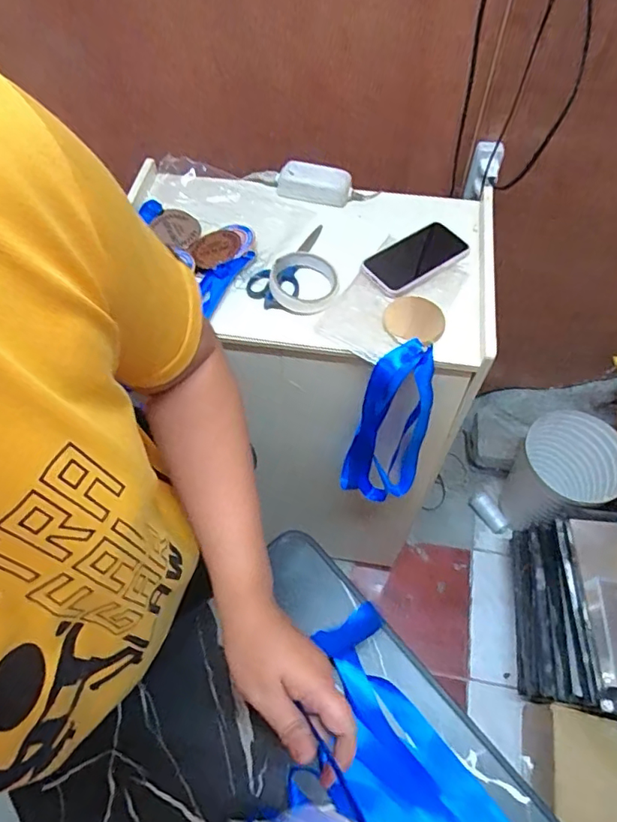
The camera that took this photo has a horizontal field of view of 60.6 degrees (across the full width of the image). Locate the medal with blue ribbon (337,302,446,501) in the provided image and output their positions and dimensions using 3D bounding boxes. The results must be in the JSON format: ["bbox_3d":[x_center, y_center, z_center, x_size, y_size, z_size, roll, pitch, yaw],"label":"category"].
[{"bbox_3d":[0.124,0.003,0.744,0.117,0.319,0.144,22,62,14],"label":"medal with blue ribbon"}]

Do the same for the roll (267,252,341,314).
[{"bbox_3d":[-0.006,-0.161,0.660,0.085,0.020,0.093,1,59,2],"label":"roll"}]

